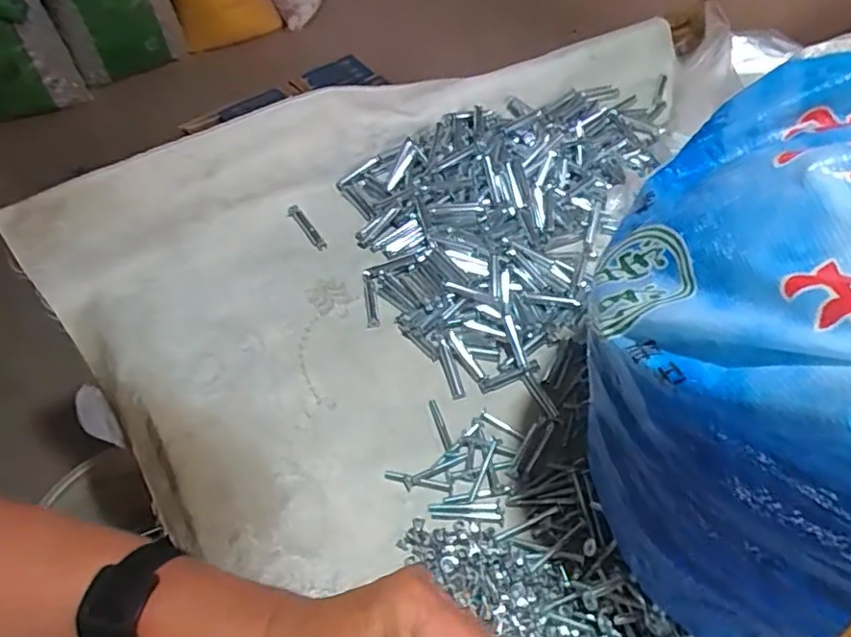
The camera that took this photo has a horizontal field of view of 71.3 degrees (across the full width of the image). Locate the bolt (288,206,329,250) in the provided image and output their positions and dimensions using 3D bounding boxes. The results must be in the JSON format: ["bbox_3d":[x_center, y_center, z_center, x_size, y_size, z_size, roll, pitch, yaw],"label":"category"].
[{"bbox_3d":[-0.122,-0.093,0.611,0.013,0.011,0.062,-30,60,-16],"label":"bolt"}]

